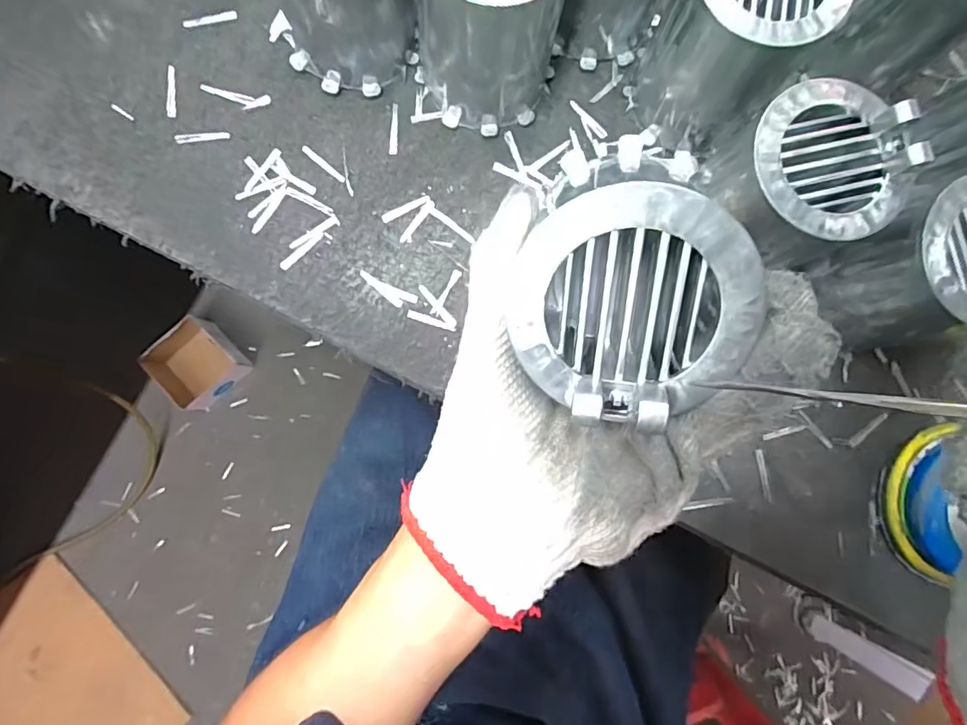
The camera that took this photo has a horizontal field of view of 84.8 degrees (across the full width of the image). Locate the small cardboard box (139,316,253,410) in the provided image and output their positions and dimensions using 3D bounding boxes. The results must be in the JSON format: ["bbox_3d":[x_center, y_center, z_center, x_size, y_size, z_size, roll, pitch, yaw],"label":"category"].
[{"bbox_3d":[-0.569,0.006,1.054,0.153,0.090,0.139,-45,90,-6],"label":"small cardboard box"}]

